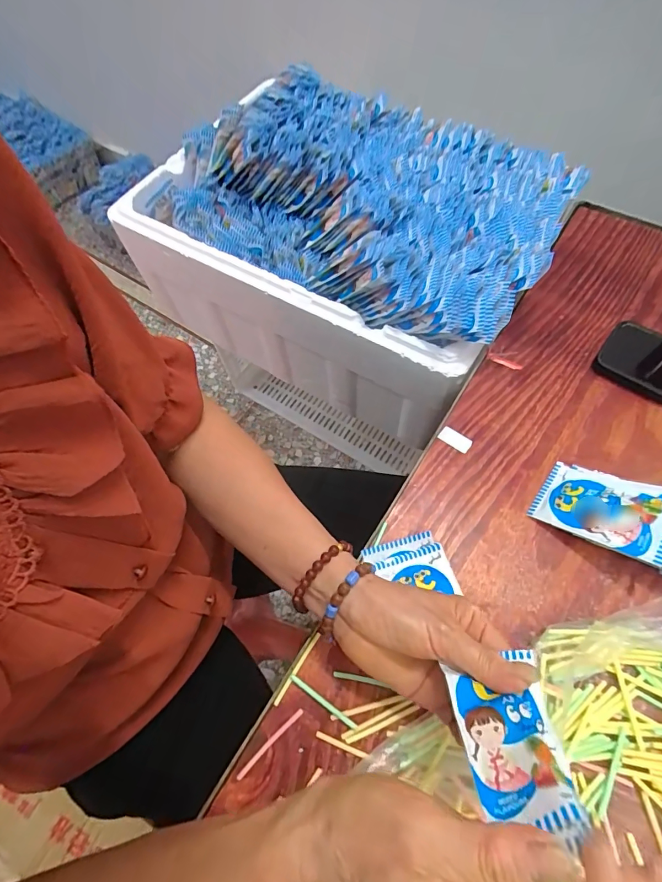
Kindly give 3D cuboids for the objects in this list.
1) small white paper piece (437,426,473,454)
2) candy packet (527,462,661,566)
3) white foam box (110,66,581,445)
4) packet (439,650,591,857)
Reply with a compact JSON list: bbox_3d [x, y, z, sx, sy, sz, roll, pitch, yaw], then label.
[{"bbox_3d":[0.129,-0.002,0.424,0.033,0.004,0.016,32,69,18],"label":"small white paper piece"},{"bbox_3d":[0.241,0.060,0.362,0.104,0.012,0.067,21,58,41],"label":"candy packet"},{"bbox_3d":[0.019,-0.308,0.646,0.570,0.234,0.381,30,68,15],"label":"white foam box"},{"bbox_3d":[0.094,0.156,0.221,0.050,0.094,0.018,-20,104,18],"label":"packet"}]

